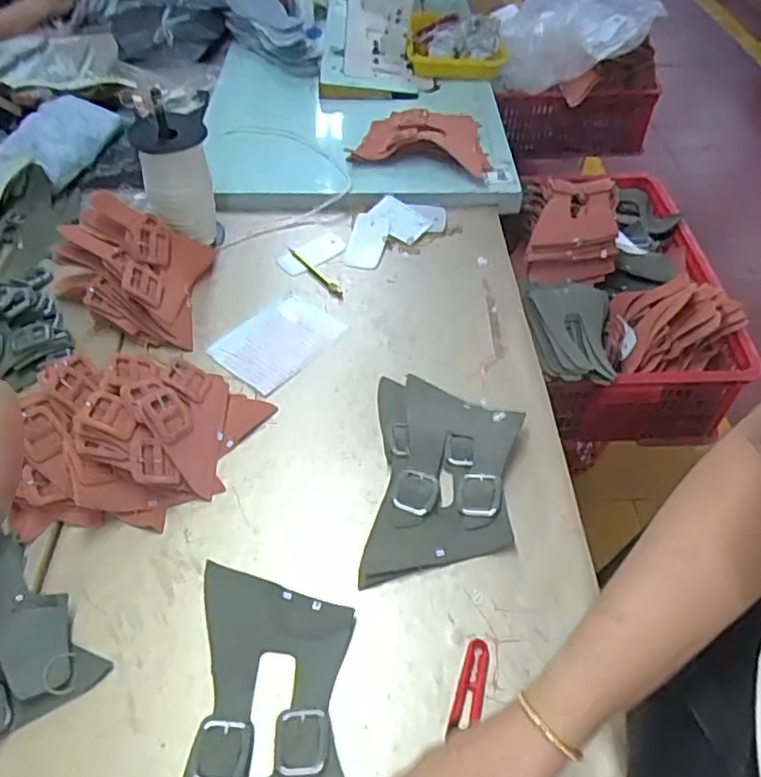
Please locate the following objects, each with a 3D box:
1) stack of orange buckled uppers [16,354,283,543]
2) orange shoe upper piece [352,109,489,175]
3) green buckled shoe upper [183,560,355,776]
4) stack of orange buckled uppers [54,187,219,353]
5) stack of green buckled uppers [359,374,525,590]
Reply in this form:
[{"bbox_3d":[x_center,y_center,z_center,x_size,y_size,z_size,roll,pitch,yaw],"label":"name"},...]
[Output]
[{"bbox_3d":[-0.257,0.032,0.671,0.259,0.078,0.213,-7,49,-6],"label":"stack of orange buckled uppers"},{"bbox_3d":[0.071,-0.427,1.053,0.218,0.045,0.157,4,49,4],"label":"orange shoe upper piece"},{"bbox_3d":[-0.095,0.260,0.520,0.133,0.020,0.238,-1,49,-1],"label":"green buckled shoe upper"},{"bbox_3d":[-0.329,-0.157,0.807,0.183,0.103,0.171,1,49,1],"label":"stack of orange buckled uppers"},{"bbox_3d":[0.066,0.081,0.661,0.148,0.034,0.248,3,49,3],"label":"stack of green buckled uppers"}]

